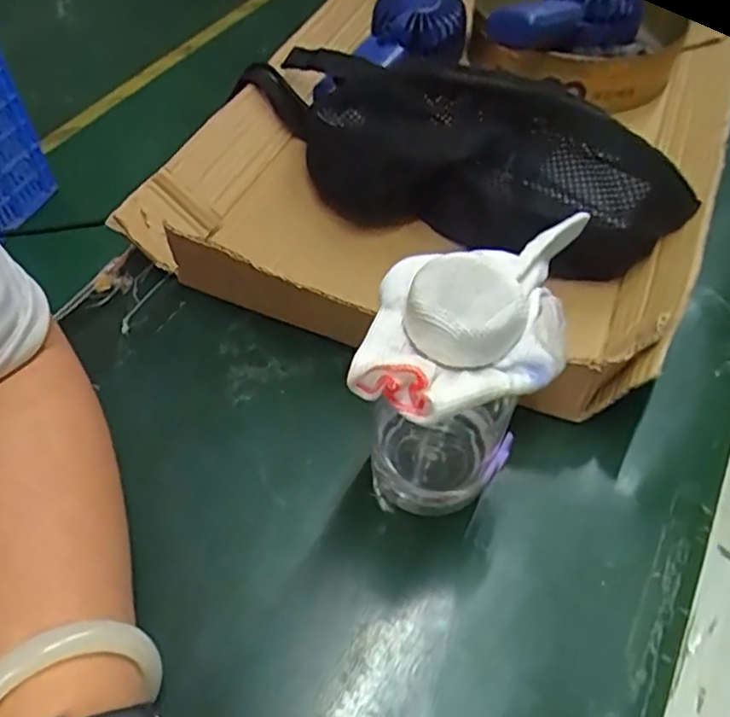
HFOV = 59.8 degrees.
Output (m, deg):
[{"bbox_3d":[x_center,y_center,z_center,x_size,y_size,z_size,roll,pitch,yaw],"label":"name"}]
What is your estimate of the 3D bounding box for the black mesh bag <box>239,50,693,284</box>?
[{"bbox_3d":[0.053,-0.164,0.458,0.321,0.098,0.148,35,60,20],"label":"black mesh bag"}]

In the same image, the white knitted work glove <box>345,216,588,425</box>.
[{"bbox_3d":[0.044,-0.024,0.254,0.073,0.034,0.110,19,56,9],"label":"white knitted work glove"}]

